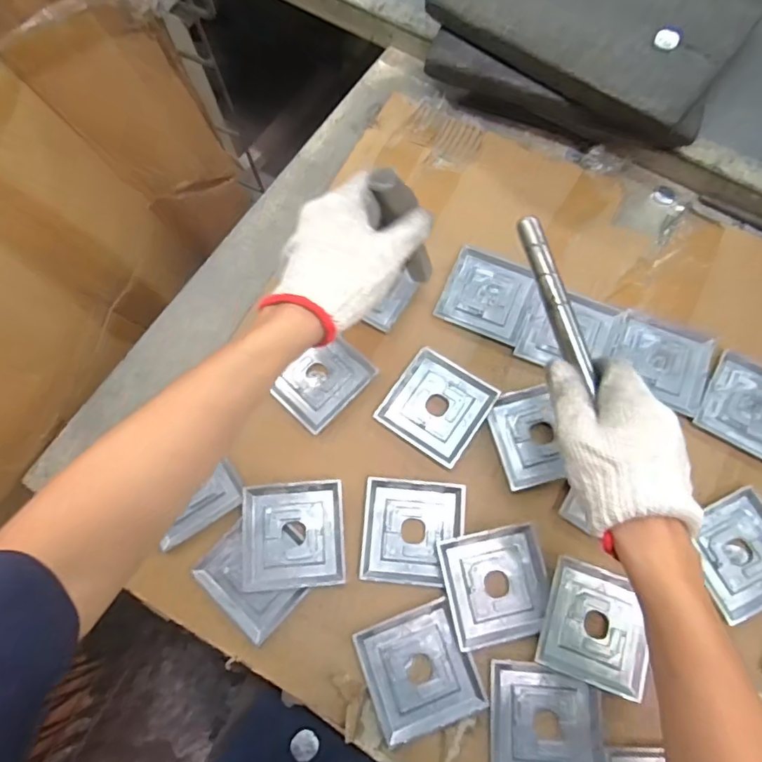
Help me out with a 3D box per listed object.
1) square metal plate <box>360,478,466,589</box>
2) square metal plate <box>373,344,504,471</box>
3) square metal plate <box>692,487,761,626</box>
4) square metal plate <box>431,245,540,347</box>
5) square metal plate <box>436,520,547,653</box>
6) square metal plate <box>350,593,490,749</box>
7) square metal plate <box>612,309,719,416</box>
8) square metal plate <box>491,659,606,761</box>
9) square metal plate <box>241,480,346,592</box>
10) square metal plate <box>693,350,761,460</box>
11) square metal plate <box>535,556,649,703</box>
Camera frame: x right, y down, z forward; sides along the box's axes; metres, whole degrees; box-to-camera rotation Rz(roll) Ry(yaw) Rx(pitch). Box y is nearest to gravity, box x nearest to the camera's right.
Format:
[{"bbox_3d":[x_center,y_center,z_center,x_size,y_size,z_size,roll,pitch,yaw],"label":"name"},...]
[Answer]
[{"bbox_3d":[0.029,0.136,0.461,0.089,0.008,0.089,4,72,2],"label":"square metal plate"},{"bbox_3d":[0.055,0.023,0.498,0.092,0.011,0.093,33,76,11],"label":"square metal plate"},{"bbox_3d":[0.323,0.153,0.455,0.083,0.012,0.086,-25,74,-7],"label":"square metal plate"},{"bbox_3d":[0.113,-0.092,0.538,0.088,0.005,0.088,22,74,8],"label":"square metal plate"},{"bbox_3d":[0.103,0.177,0.445,0.090,0.010,0.089,-11,72,-3],"label":"square metal plate"},{"bbox_3d":[0.031,0.243,0.429,0.086,0.010,0.087,-21,73,-6],"label":"square metal plate"},{"bbox_3d":[0.280,-0.020,0.508,0.090,0.007,0.082,22,74,8],"label":"square metal plate"},{"bbox_3d":[0.135,0.282,0.415,0.087,0.009,0.091,2,72,2],"label":"square metal plate"},{"bbox_3d":[-0.079,0.139,0.462,0.090,0.010,0.090,-4,72,0],"label":"square metal plate"},{"bbox_3d":[0.362,0.025,0.493,0.090,0.008,0.087,29,75,10],"label":"square metal plate"},{"bbox_3d":[0.184,0.208,0.432,0.088,0.013,0.088,20,74,7],"label":"square metal plate"}]

